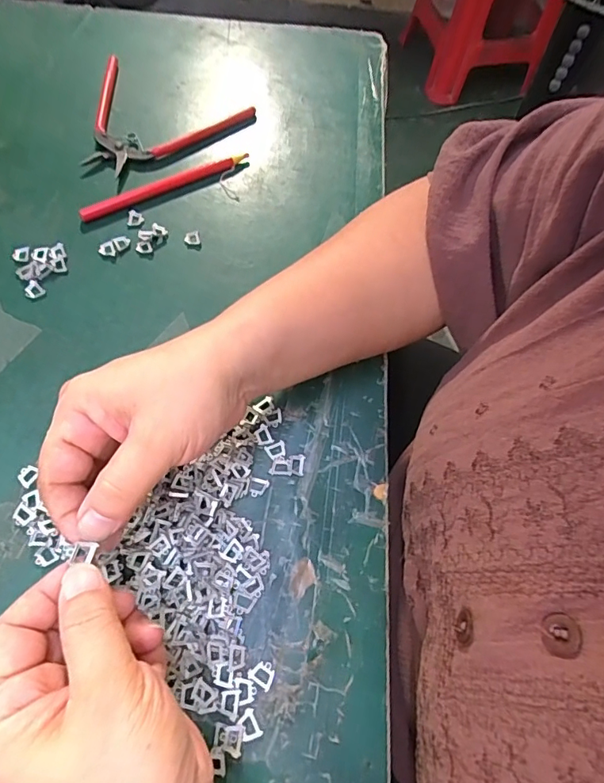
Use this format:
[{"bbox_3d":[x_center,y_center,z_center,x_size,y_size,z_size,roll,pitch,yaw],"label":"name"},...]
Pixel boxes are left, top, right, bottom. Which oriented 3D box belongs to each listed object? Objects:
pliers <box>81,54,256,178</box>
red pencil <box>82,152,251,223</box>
[{"bbox_3d":[-0.127,-0.223,0.401,0.134,0.010,0.115,22,67,6],"label":"pliers"},{"bbox_3d":[-0.105,-0.163,0.376,0.141,0.008,0.008,-29,71,-15],"label":"red pencil"}]

